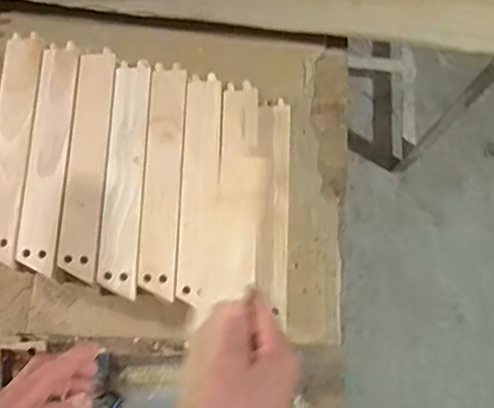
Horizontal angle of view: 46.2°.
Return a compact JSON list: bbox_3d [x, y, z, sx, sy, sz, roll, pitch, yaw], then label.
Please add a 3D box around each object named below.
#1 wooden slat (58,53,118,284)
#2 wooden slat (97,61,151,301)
[{"bbox_3d":[-0.188,-0.054,0.691,0.045,0.014,0.285,1,73,-5],"label":"wooden slat"},{"bbox_3d":[-0.143,-0.038,0.693,0.043,0.013,0.289,2,73,-4],"label":"wooden slat"}]

